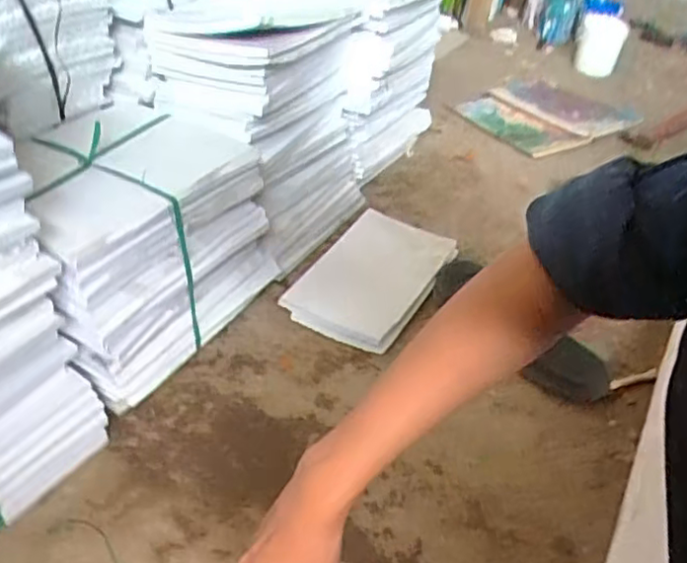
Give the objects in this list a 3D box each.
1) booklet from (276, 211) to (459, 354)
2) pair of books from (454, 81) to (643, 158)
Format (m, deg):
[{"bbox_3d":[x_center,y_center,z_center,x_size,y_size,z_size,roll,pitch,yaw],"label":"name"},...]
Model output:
[{"bbox_3d":[0.046,-0.014,0.938,0.160,0.030,0.281,24,40,13],"label":"booklet"},{"bbox_3d":[0.470,-0.406,1.541,0.430,0.025,0.301,-25,47,-35],"label":"pair of books"}]

